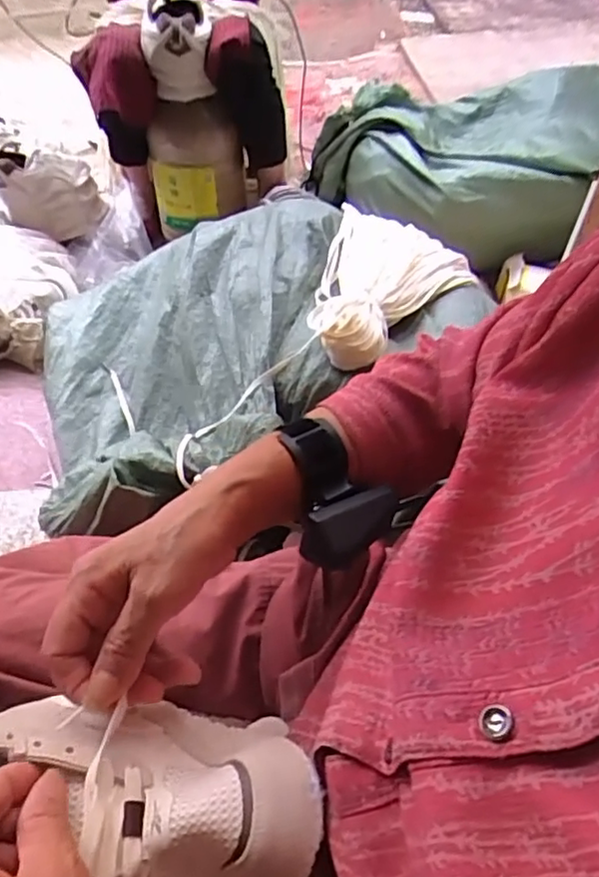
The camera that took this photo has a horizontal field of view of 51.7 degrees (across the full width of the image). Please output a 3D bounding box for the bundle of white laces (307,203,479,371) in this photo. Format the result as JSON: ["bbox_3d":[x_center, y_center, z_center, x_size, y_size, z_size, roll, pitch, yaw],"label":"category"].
[{"bbox_3d":[0.137,-0.235,0.901,0.221,0.078,0.348,13,57,11],"label":"bundle of white laces"}]

